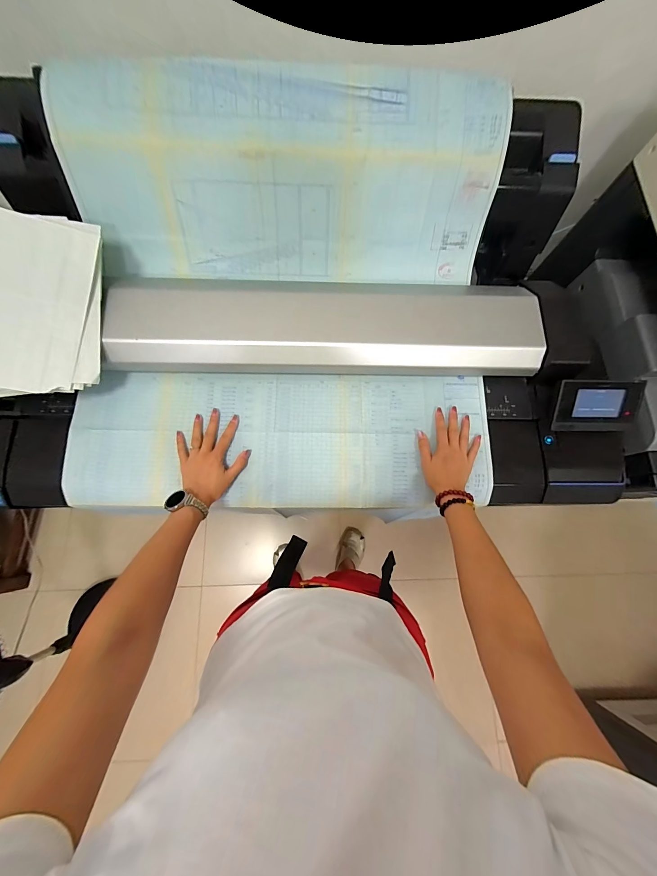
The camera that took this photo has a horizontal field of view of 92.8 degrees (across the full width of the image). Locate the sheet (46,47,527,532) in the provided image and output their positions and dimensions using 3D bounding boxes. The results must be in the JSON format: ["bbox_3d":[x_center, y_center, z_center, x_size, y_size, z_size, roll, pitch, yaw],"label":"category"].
[{"bbox_3d":[-0.093,-0.251,0.623,0.820,0.148,0.767,0,91,-3],"label":"sheet"}]

